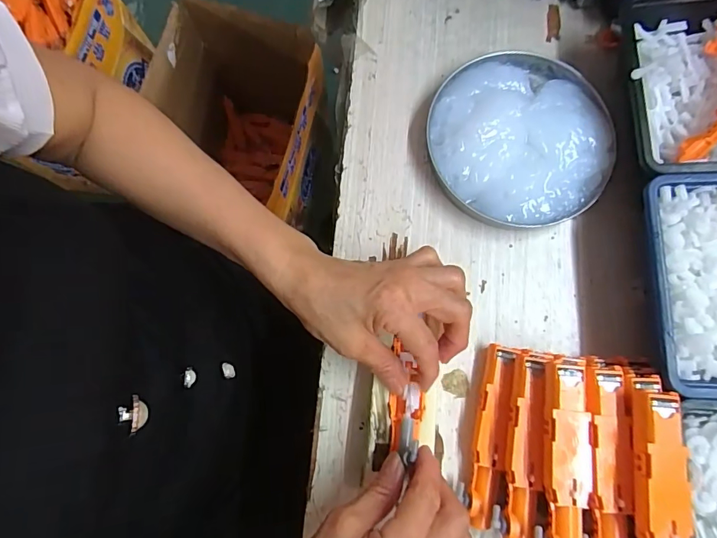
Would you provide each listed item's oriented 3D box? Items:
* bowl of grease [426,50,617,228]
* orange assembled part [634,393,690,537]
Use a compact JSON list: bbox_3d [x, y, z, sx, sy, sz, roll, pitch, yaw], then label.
[{"bbox_3d":[0.127,-0.105,0.346,0.137,0.031,0.142,0,79,0],"label":"bowl of grease"},{"bbox_3d":[0.166,0.134,0.247,0.025,0.021,0.124,7,79,1],"label":"orange assembled part"}]

